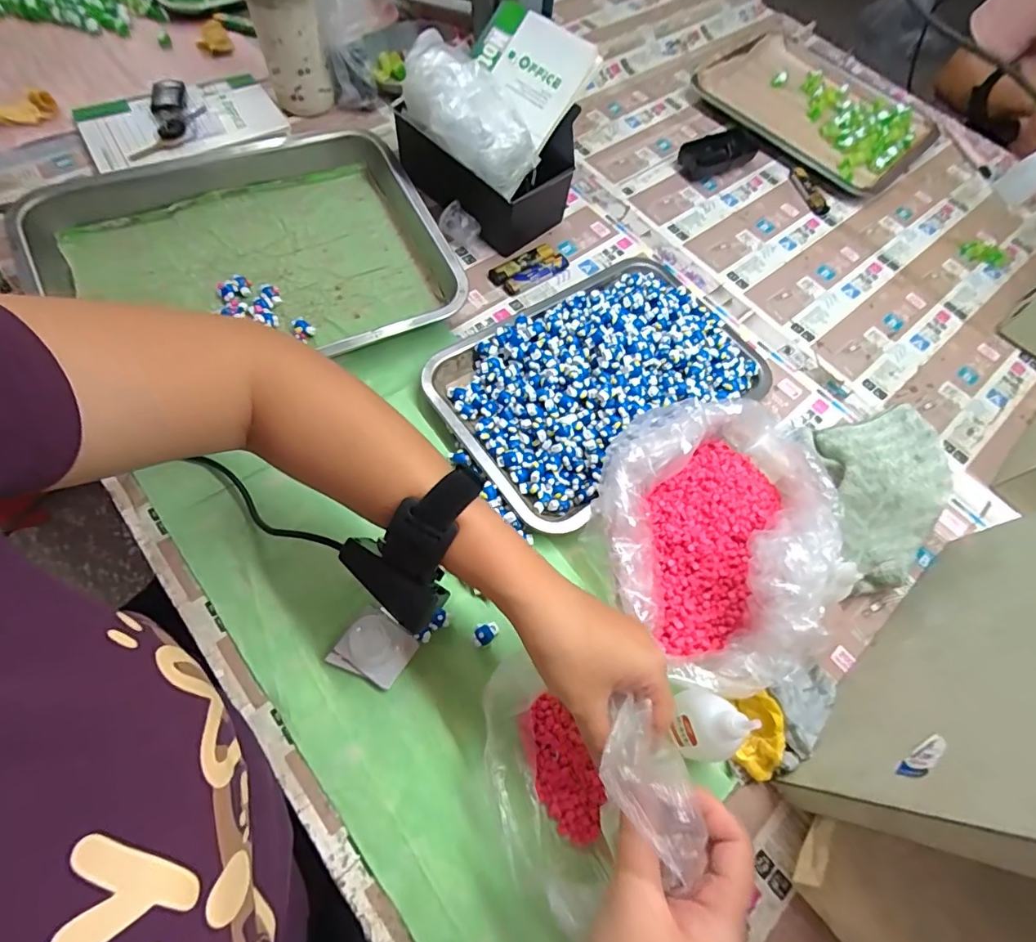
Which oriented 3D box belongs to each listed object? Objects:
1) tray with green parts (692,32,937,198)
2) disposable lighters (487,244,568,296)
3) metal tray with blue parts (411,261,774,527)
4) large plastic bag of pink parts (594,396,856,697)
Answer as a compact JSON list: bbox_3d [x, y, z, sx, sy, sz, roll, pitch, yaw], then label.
[{"bbox_3d":[0.442,-0.545,0.744,0.256,0.024,0.319,-38,73,-21],"label":"tray with green parts"},{"bbox_3d":[0.013,-0.226,0.559,0.085,0.013,0.043,-31,71,-18],"label":"disposable lighters"},{"bbox_3d":[0.083,-0.098,0.483,0.312,0.055,0.210,-33,71,-19],"label":"metal tray with blue parts"},{"bbox_3d":[0.170,0.050,0.395,0.208,0.090,0.198,-19,67,-14],"label":"large plastic bag of pink parts"}]

